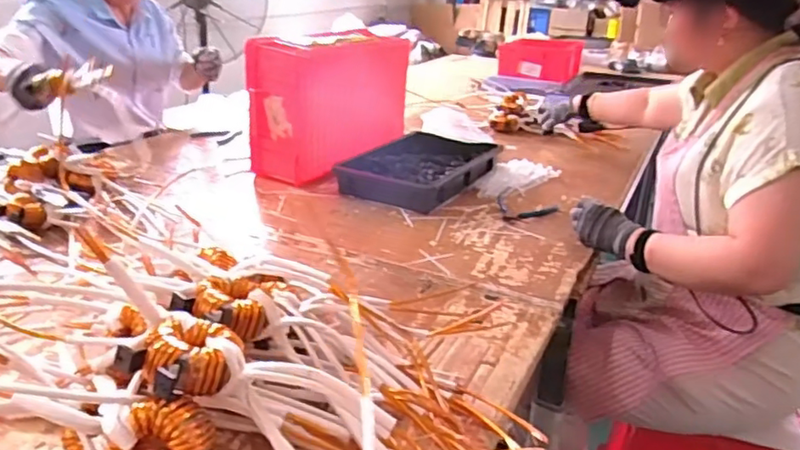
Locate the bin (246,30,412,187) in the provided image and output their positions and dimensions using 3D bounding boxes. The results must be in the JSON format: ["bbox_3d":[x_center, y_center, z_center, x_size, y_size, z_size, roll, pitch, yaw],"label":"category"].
[{"bbox_3d":[-0.150,-0.276,1.316,0.181,0.269,0.346,15,27,29],"label":"bin"}]

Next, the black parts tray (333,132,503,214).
[{"bbox_3d":[0.040,-0.130,1.328,0.268,0.058,0.345,15,27,28],"label":"black parts tray"}]

